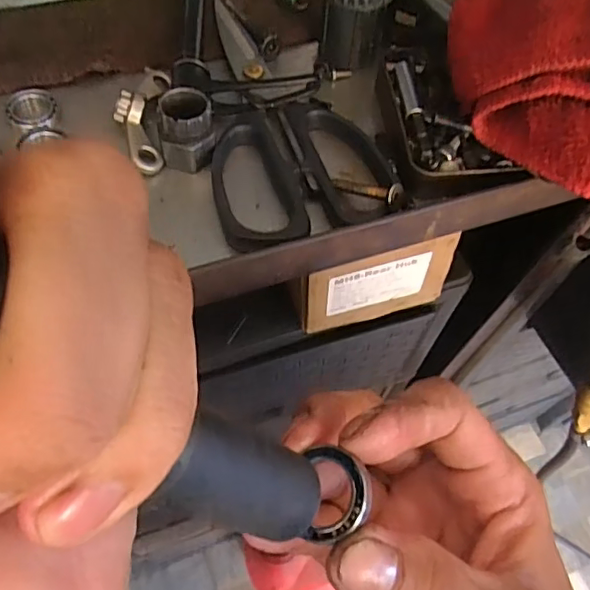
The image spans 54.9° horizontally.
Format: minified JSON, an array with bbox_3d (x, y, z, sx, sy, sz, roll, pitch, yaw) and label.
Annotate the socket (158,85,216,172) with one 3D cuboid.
[{"bbox_3d":[-0.049,-0.076,0.261,0.024,0.029,0.025,2,59,-3],"label":"socket"}]

